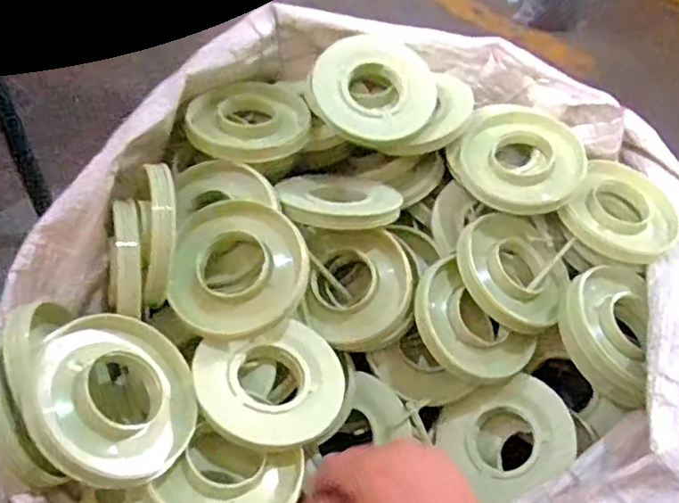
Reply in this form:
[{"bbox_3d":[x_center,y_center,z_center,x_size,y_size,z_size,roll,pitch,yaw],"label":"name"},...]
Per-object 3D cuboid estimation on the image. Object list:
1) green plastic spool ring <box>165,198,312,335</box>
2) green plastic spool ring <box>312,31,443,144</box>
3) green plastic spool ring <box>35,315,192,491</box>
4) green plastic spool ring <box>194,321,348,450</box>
[{"bbox_3d":[-0.091,0.014,0.534,0.125,0.022,0.125,-7,79,-4],"label":"green plastic spool ring"},{"bbox_3d":[0.036,-0.171,0.629,0.129,0.021,0.116,16,82,-6],"label":"green plastic spool ring"},{"bbox_3d":[-0.169,0.110,0.446,0.119,0.021,0.127,32,37,-29],"label":"green plastic spool ring"},{"bbox_3d":[-0.057,0.112,0.510,0.125,0.029,0.111,-18,51,-22],"label":"green plastic spool ring"}]

